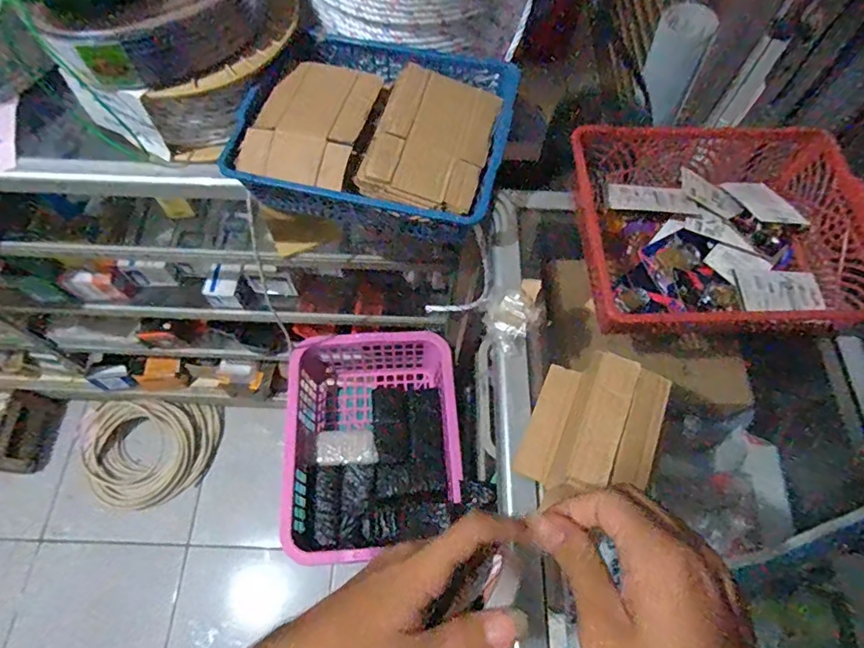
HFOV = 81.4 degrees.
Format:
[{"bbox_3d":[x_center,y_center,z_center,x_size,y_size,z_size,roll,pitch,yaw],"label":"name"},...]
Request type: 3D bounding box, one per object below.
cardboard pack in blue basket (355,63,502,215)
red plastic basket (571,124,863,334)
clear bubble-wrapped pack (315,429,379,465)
[{"bbox_3d":[0.003,-0.218,0.578,0.127,0.037,0.187,14,65,5],"label":"cardboard pack in blue basket"},{"bbox_3d":[0.307,-0.096,0.539,0.284,0.078,0.215,-2,64,-3],"label":"red plastic basket"},{"bbox_3d":[-0.167,0.242,0.989,0.117,0.015,0.066,0,64,-2],"label":"clear bubble-wrapped pack"}]

